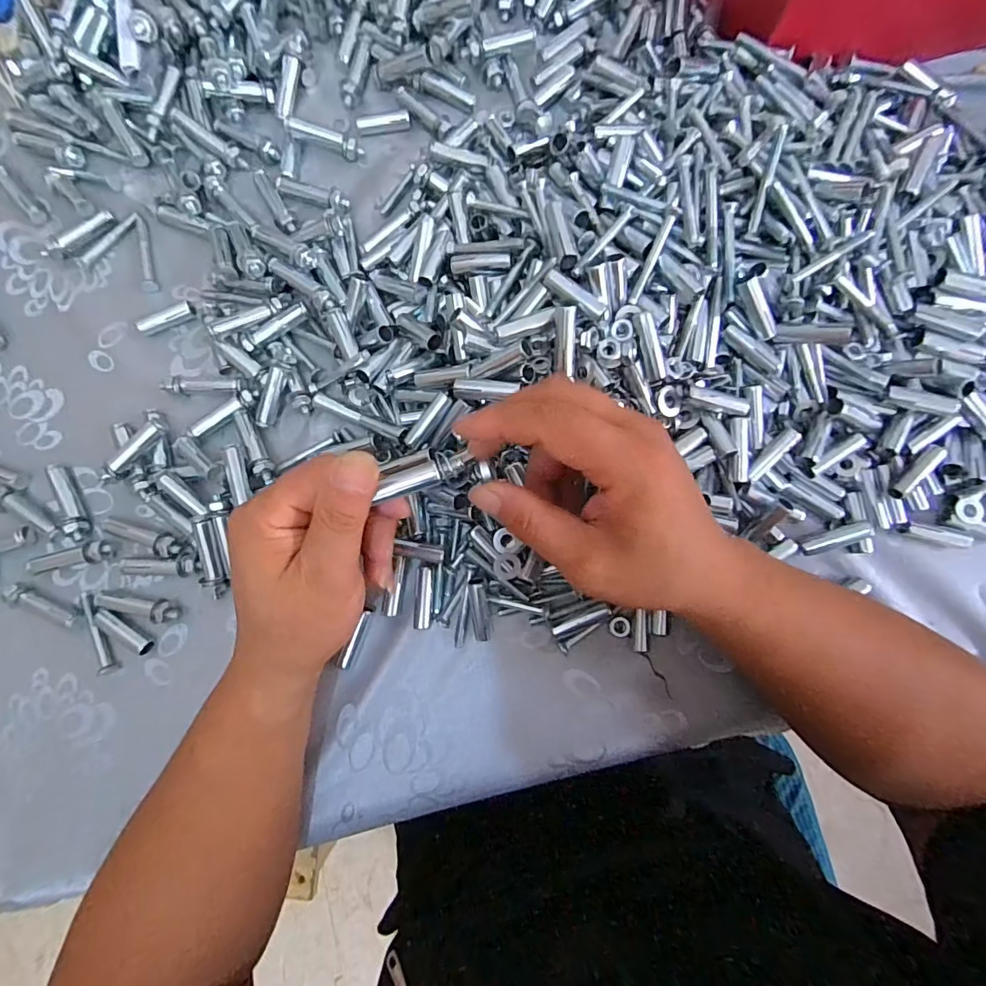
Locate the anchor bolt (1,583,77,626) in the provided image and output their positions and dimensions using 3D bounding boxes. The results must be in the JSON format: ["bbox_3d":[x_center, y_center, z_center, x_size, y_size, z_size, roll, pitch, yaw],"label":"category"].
[{"bbox_3d":[-0.294,0.073,0.326,0.051,0.007,0.011,22,85,4],"label":"anchor bolt"}]

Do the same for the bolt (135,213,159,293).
[{"bbox_3d":[-0.250,-0.171,0.359,0.010,0.005,0.060,-15,83,0],"label":"bolt"}]

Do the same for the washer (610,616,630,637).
[{"bbox_3d":[0.080,0.085,0.317,0.012,0.004,0.013,-7,91,7],"label":"washer"}]

